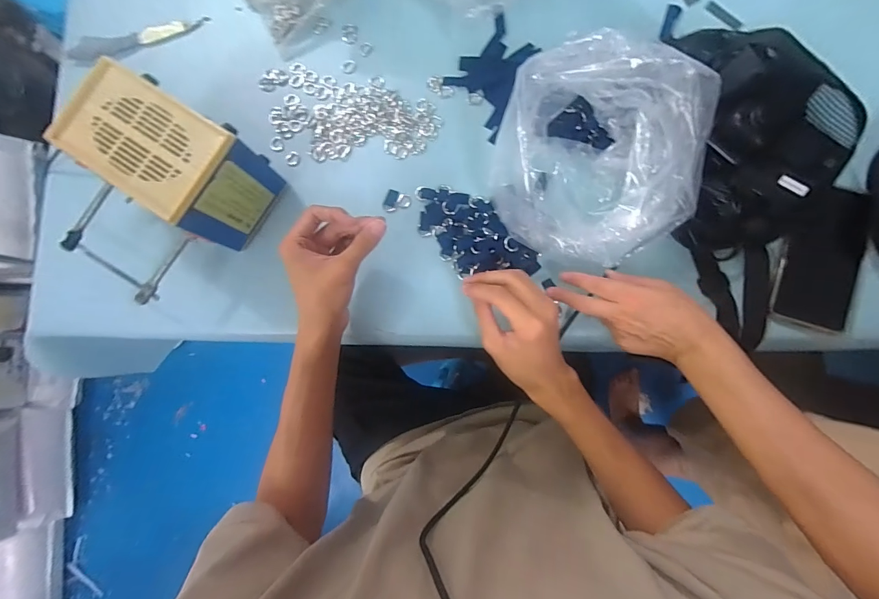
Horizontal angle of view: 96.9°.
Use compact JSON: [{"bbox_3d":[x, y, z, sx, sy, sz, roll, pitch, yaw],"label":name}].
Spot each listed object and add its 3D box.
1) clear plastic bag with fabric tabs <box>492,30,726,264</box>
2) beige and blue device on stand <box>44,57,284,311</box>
[{"bbox_3d":[0.162,-0.145,0.409,0.204,0.134,0.191,16,86,8],"label":"clear plastic bag with fabric tabs"},{"bbox_3d":[-0.326,-0.121,0.456,0.180,0.127,0.209,33,89,8],"label":"beige and blue device on stand"}]

